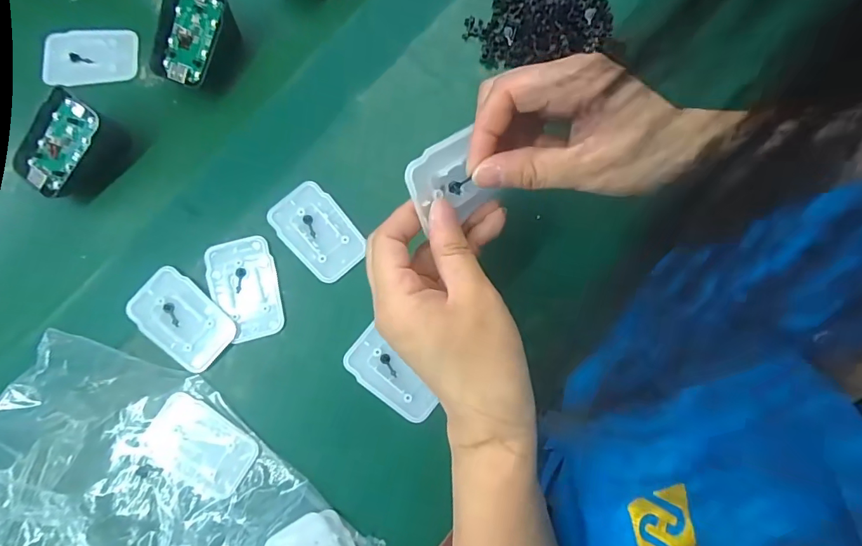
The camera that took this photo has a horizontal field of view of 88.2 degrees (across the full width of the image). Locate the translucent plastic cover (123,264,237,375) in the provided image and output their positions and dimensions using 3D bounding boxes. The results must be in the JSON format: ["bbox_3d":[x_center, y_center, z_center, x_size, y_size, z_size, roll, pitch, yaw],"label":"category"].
[{"bbox_3d":[-0.168,0.031,0.301,0.068,0.008,0.043,41,82,5],"label":"translucent plastic cover"}]

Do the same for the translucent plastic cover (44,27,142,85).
[{"bbox_3d":[-0.260,-0.165,0.341,0.066,0.011,0.043,-5,81,-3],"label":"translucent plastic cover"}]

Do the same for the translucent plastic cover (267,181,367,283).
[{"bbox_3d":[-0.080,-0.030,0.316,0.045,0.006,0.069,-41,84,-8],"label":"translucent plastic cover"}]

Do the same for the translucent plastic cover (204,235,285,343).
[{"bbox_3d":[-0.129,0.011,0.306,0.044,0.005,0.069,-14,82,-4],"label":"translucent plastic cover"}]

